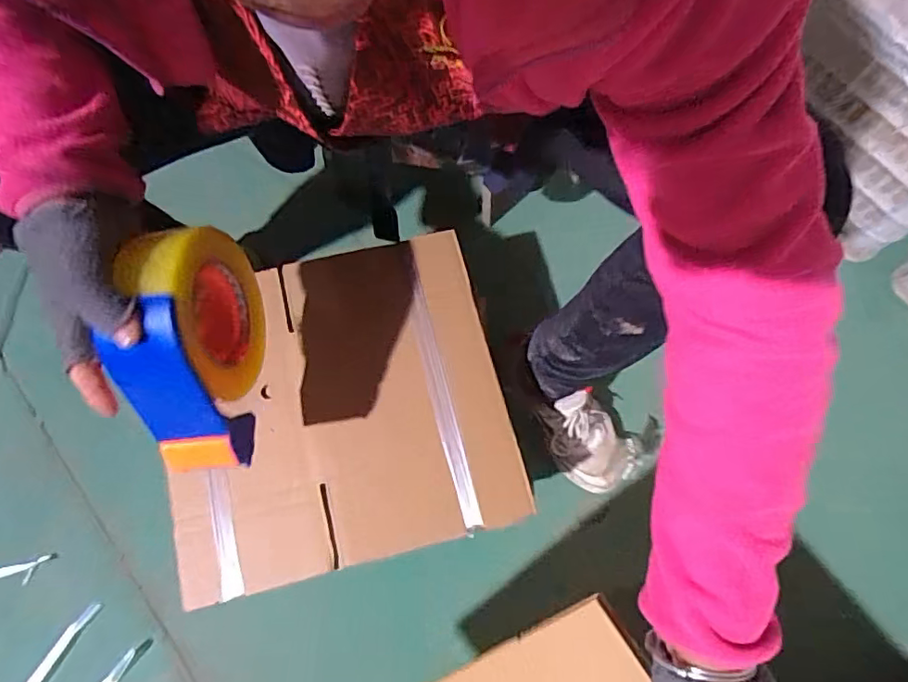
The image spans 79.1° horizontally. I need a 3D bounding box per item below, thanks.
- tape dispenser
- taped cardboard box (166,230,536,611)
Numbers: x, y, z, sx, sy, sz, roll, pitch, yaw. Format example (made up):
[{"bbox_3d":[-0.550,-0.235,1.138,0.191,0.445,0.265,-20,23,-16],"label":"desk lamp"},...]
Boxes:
[{"bbox_3d":[-0.196,0.002,0.401,0.066,0.123,0.170,-1,74,0],"label":"tape dispenser"},{"bbox_3d":[-0.124,0.063,0.560,0.337,0.018,0.309,-14,75,-4],"label":"taped cardboard box"}]

